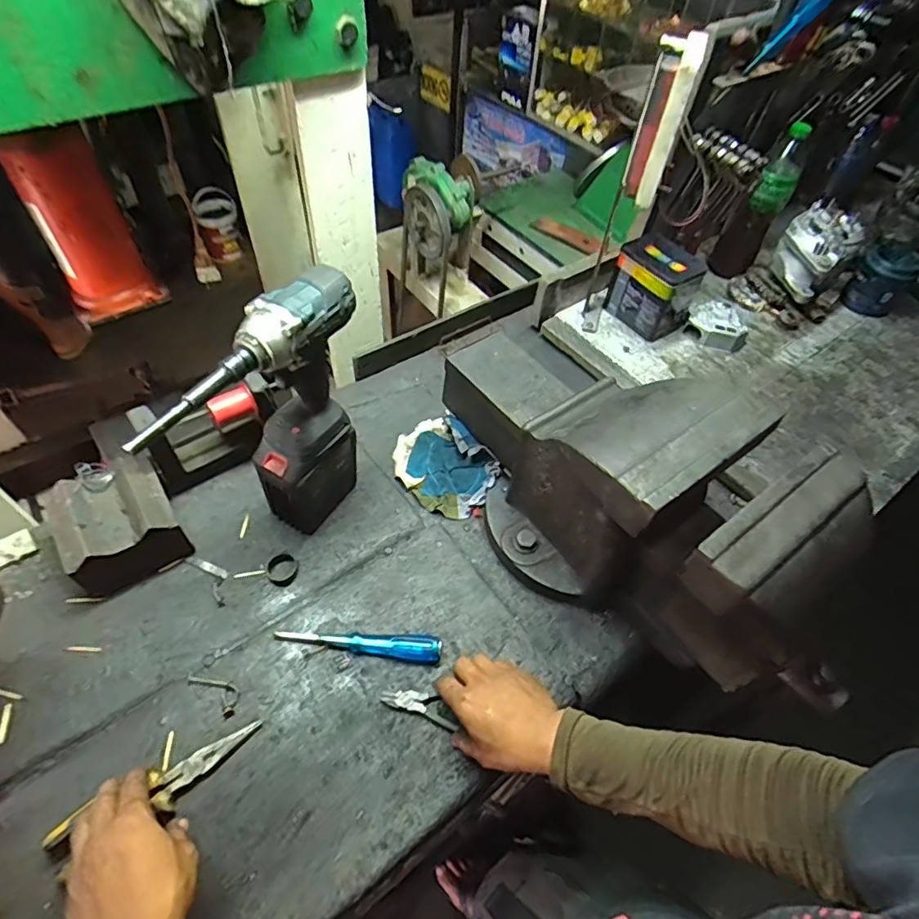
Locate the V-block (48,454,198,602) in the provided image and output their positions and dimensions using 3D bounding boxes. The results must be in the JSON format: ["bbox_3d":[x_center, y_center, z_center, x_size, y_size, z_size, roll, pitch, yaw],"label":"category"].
[{"bbox_3d":[-0.409,0.085,0.656,0.121,0.097,0.125,-26,59,-22],"label":"V-block"}]

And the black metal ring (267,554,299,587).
[{"bbox_3d":[-0.224,0.139,0.681,0.036,0.010,0.040,-18,56,-17],"label":"black metal ring"}]

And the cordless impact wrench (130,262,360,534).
[{"bbox_3d":[-0.208,-0.010,0.604,0.077,0.341,0.249,28,55,16],"label":"cordless impact wrench"}]

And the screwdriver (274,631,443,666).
[{"bbox_3d":[-0.118,0.211,0.634,0.192,0.027,0.031,9,52,2],"label":"screwdriver"}]

